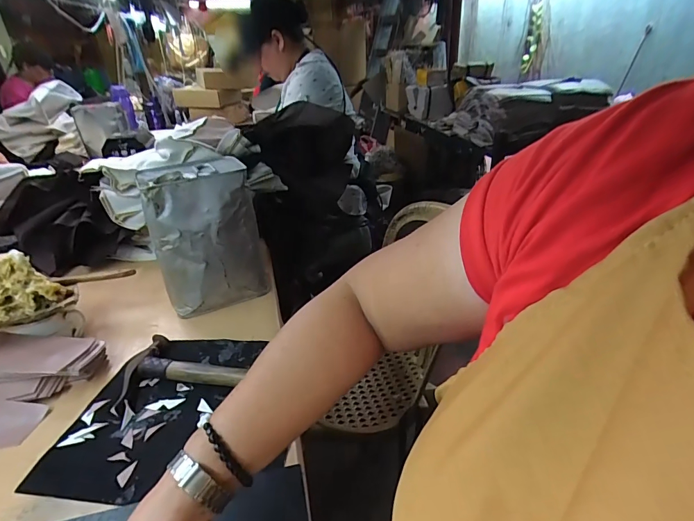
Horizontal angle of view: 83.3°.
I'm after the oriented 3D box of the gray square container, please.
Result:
[{"bbox_3d":[-0.229,-0.042,0.647,0.159,0.221,0.116,-12,30,-16],"label":"gray square container"}]

